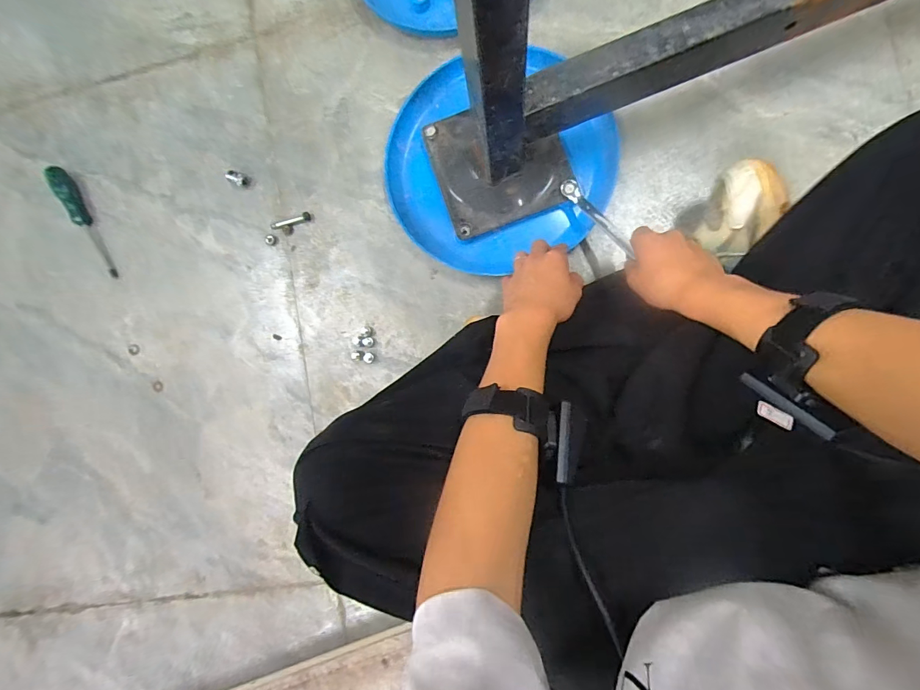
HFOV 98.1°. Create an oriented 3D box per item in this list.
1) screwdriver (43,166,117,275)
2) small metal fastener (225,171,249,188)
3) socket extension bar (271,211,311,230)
[{"bbox_3d":[-0.579,-0.191,0.611,0.028,0.021,0.196,-31,83,6],"label":"screwdriver"},{"bbox_3d":[-0.324,-0.242,0.579,0.033,0.012,0.018,25,91,9],"label":"small metal fastener"},{"bbox_3d":[-0.241,-0.177,0.568,0.060,0.010,0.012,-14,86,8],"label":"socket extension bar"}]

